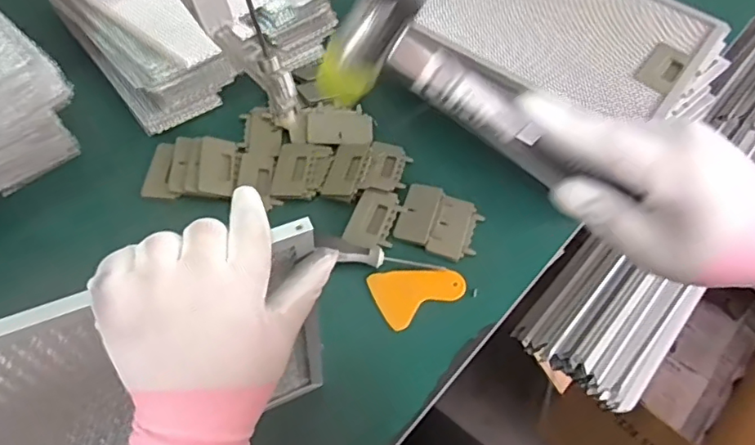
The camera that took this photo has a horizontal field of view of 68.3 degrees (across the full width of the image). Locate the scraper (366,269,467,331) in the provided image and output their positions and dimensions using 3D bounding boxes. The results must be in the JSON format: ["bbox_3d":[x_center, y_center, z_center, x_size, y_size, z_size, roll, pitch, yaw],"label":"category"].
[{"bbox_3d":[0.045,0.071,0.623,0.098,0.010,0.066,-25,74,-17],"label":"scraper"}]

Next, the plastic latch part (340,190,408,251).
[{"bbox_3d":[-0.002,-0.004,0.666,0.055,0.009,0.086,20,56,9],"label":"plastic latch part"}]

